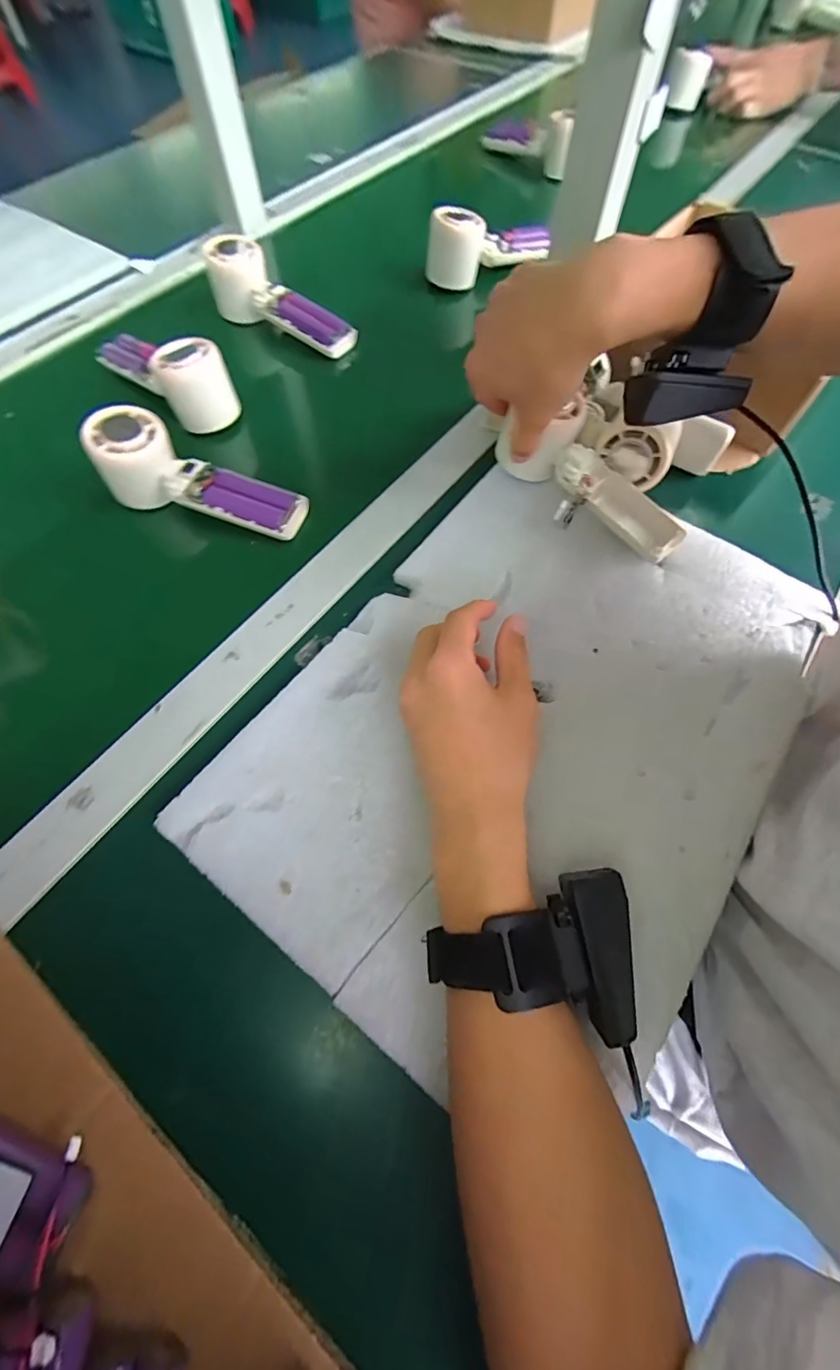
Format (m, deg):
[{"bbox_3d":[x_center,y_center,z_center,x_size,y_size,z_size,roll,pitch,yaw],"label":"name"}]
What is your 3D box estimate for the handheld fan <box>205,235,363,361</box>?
[{"bbox_3d":[-0.144,-0.393,0.486,0.160,0.056,0.046,33,68,15],"label":"handheld fan"}]

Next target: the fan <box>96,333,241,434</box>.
[{"bbox_3d":[-0.240,-0.296,0.438,0.167,0.052,0.049,38,69,17],"label":"fan"}]

